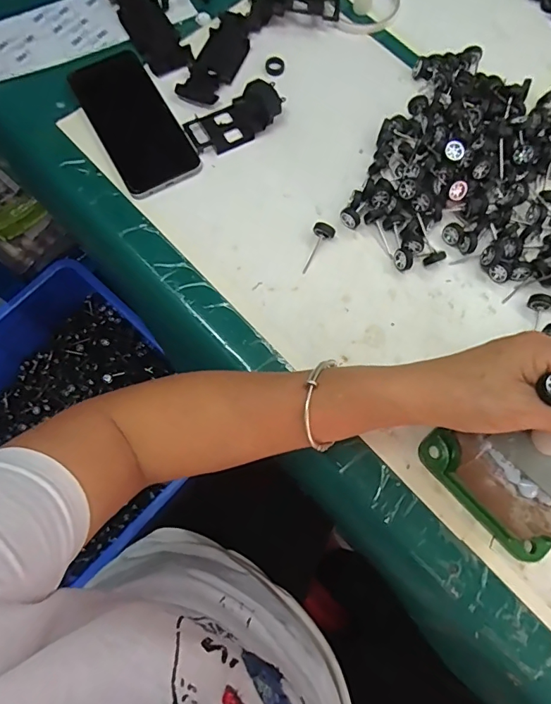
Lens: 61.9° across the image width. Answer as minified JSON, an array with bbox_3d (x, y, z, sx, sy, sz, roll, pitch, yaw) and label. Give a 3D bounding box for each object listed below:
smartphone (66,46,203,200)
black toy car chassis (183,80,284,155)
[{"bbox_3d":[-0.140,-0.228,0.452,0.074,0.007,0.168,-29,77,-10],"label":"smartphone"},{"bbox_3d":[-0.041,-0.231,0.445,0.093,0.024,0.049,-31,77,-10],"label":"black toy car chassis"}]

